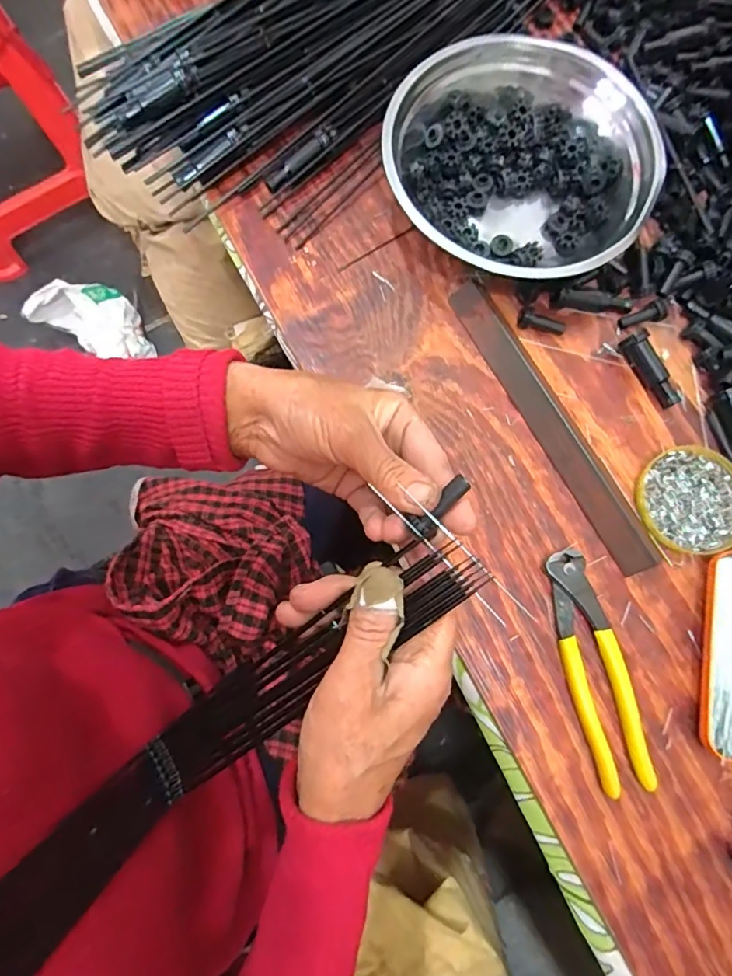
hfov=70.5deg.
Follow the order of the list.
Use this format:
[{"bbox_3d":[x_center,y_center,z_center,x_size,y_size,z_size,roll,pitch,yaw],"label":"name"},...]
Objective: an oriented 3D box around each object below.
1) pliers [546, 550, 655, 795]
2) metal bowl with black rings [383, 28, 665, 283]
[{"bbox_3d":[0.164,0.128,0.371,0.039,0.014,0.162,-10,78,-4],"label":"pliers"},{"bbox_3d":[0.129,-0.270,0.431,0.220,0.066,0.195,44,79,8],"label":"metal bowl with black rings"}]

